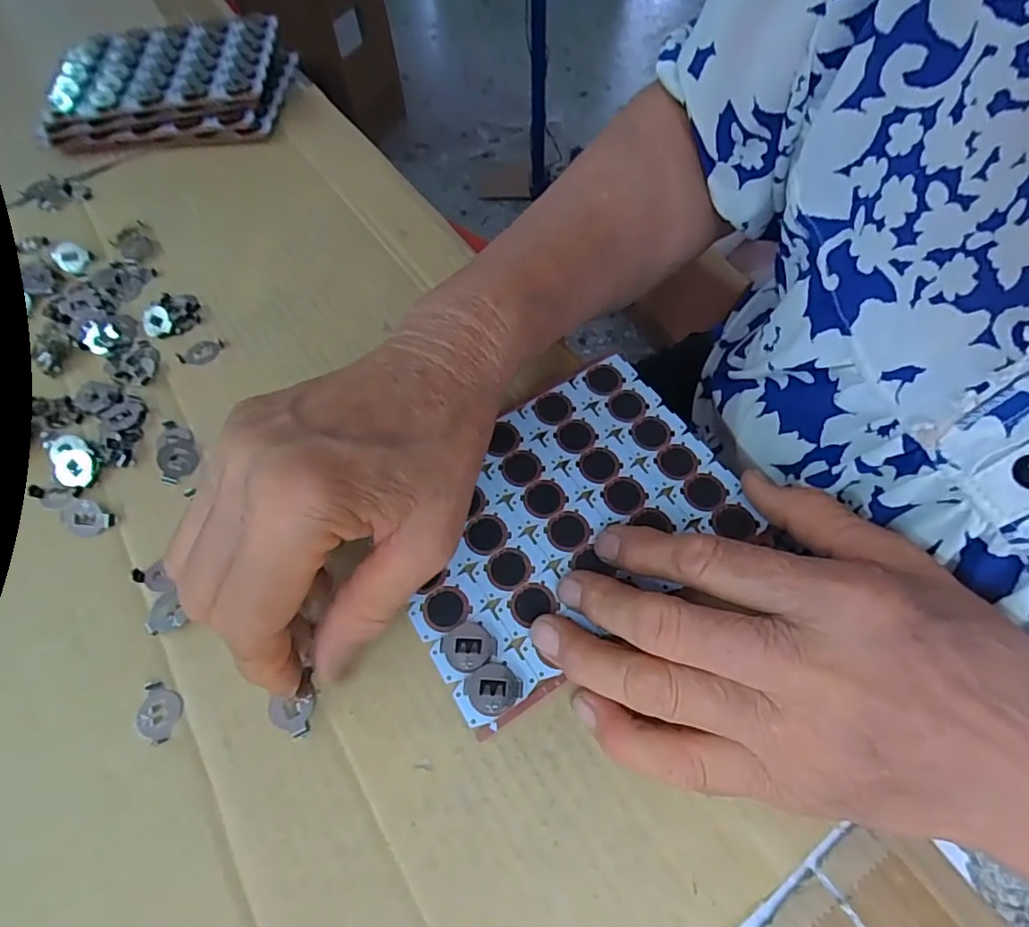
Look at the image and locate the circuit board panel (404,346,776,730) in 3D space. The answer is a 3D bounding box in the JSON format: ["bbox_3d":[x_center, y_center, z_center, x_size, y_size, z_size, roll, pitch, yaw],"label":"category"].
[{"bbox_3d":[0.018,0.020,0.242,0.146,0.004,0.104,-31,64,-13],"label":"circuit board panel"}]

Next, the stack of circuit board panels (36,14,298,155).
[{"bbox_3d":[-0.243,-0.268,0.398,0.154,0.032,0.106,-6,61,0],"label":"stack of circuit board panels"}]

